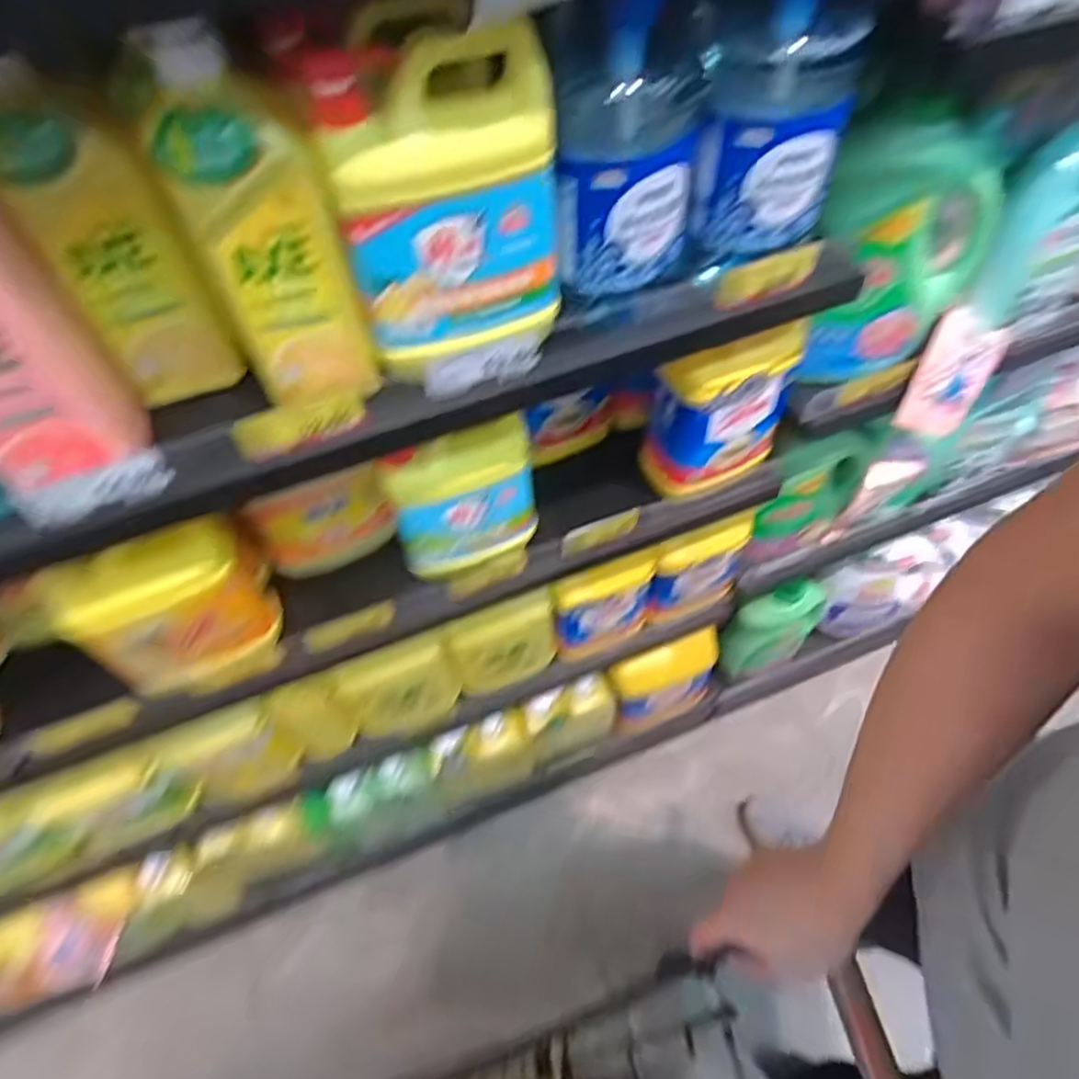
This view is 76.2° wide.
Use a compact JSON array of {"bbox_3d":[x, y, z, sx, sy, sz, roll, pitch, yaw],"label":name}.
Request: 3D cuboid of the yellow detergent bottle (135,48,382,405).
[{"bbox_3d":[-0.178,-0.191,0.458,0.085,0.200,0.083,-28,60,-16],"label":"yellow detergent bottle"}]

